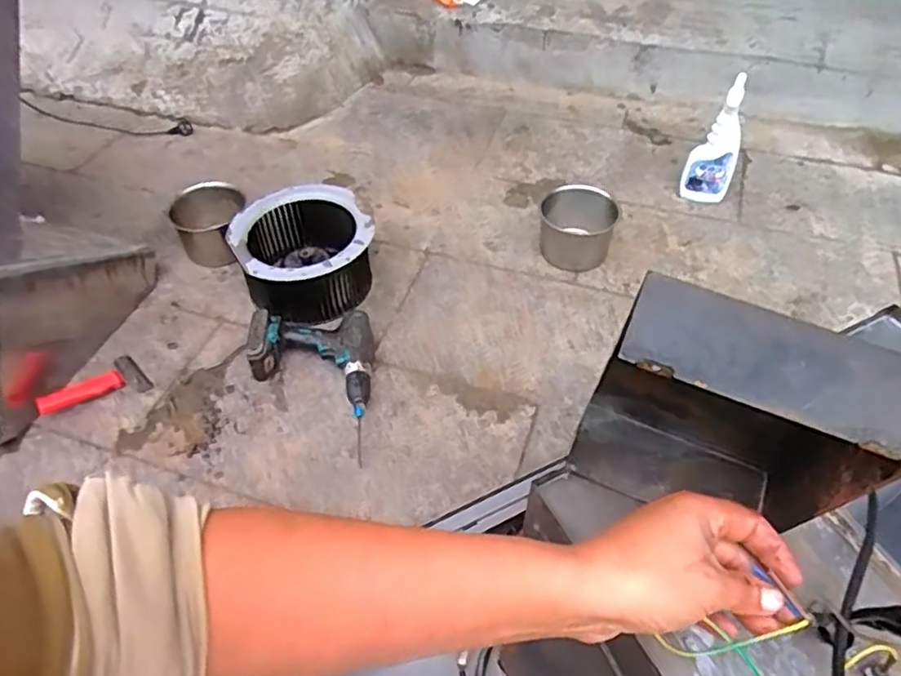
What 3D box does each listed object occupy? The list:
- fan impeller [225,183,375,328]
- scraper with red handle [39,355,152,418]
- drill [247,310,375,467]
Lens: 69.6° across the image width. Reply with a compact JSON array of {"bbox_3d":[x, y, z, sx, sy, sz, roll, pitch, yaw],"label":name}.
[{"bbox_3d":[-0.272,-0.161,1.212,0.237,0.133,0.255,0,48,0],"label":"fan impeller"},{"bbox_3d":[-0.594,0.085,1.080,0.088,0.026,0.167,35,37,25],"label":"scraper with red handle"},{"bbox_3d":[-0.233,0.052,1.079,0.203,0.073,0.237,-2,48,-1],"label":"drill"}]

